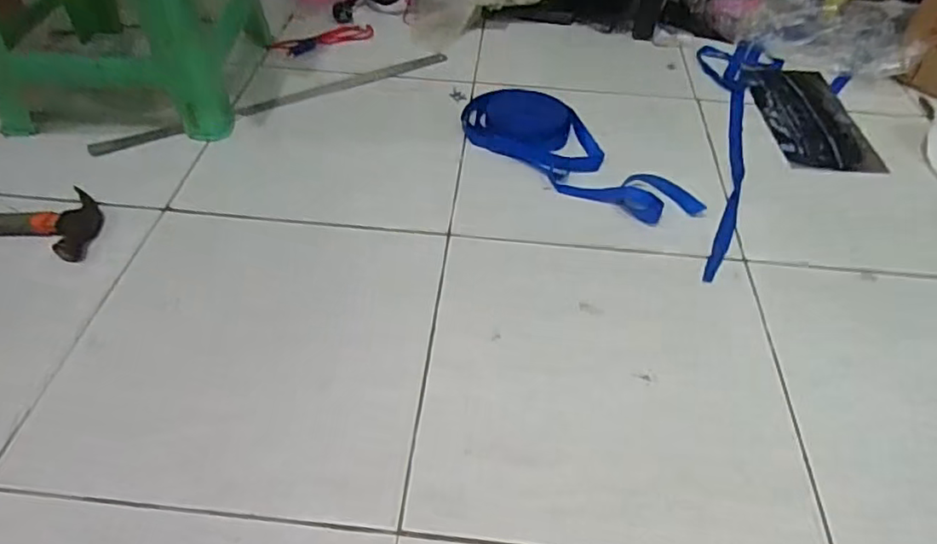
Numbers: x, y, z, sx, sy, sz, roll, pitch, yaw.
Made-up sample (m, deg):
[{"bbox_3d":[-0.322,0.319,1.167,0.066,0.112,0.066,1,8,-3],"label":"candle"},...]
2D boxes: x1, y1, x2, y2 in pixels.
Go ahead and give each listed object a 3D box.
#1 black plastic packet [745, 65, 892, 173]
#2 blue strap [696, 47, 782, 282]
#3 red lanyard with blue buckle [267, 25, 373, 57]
[{"bbox_3d":[0.591,-0.274,1.055,0.154,0.009,0.303,2,49,1],"label":"black plastic packet"},{"bbox_3d":[0.413,-0.234,1.021,0.146,0.018,0.673,21,52,17],"label":"blue strap"},{"bbox_3d":[-0.287,-0.458,1.193,0.199,0.014,0.058,-24,53,-20],"label":"red lanyard with blue buckle"}]

